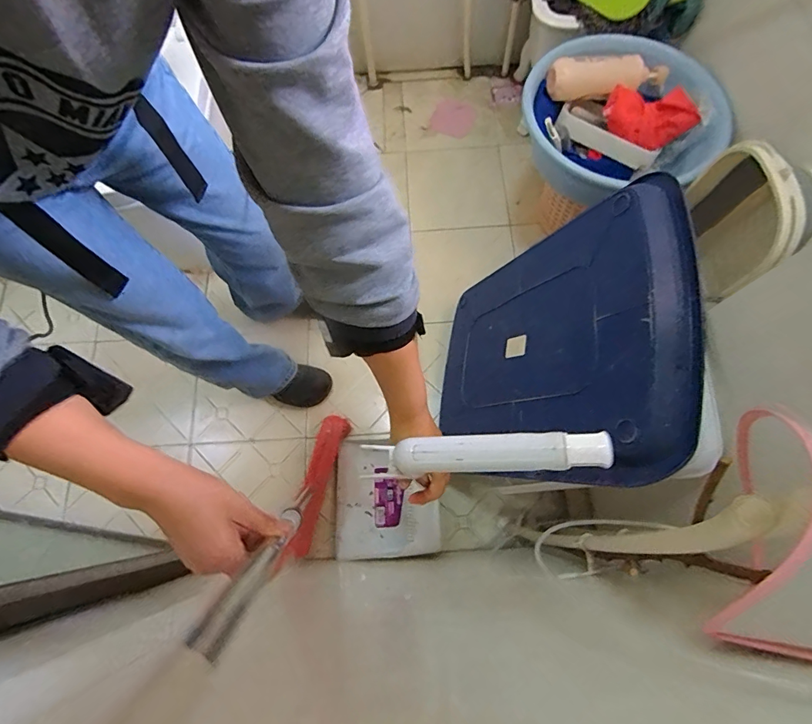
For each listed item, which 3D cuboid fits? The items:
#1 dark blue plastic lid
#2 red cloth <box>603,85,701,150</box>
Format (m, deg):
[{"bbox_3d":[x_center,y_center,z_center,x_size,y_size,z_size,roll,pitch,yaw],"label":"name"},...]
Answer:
[{"bbox_3d":[0.263,-0.031,0.875,0.103,0.606,0.512,11,76,-22],"label":"dark blue plastic lid"},{"bbox_3d":[0.629,-0.618,1.087,0.231,0.075,0.148,-17,71,-19],"label":"red cloth"}]

